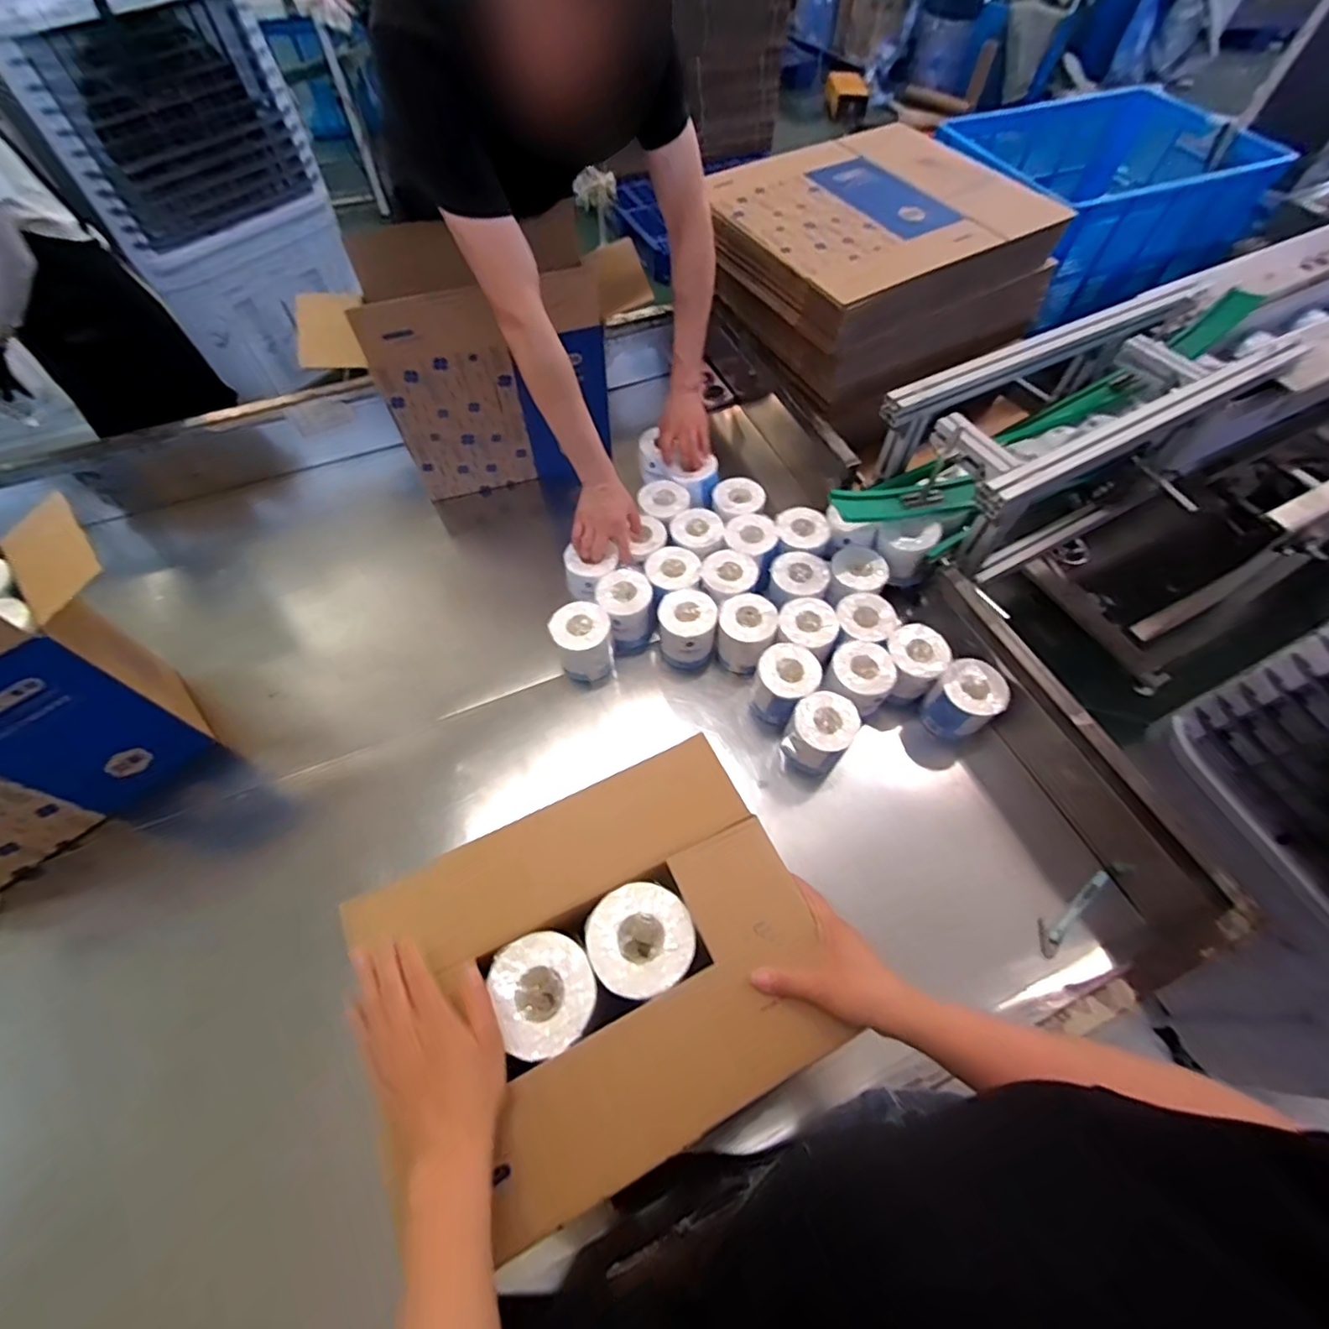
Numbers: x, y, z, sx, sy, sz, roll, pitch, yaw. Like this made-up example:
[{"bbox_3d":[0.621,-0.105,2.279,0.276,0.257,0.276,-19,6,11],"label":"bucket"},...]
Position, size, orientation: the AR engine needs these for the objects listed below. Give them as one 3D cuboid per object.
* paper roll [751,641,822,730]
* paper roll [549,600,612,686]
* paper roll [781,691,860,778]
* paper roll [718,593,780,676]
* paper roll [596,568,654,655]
[{"bbox_3d":[0.198,0.037,0.981,0.092,0.121,0.094,0,60,-1],"label":"paper roll"},{"bbox_3d":[-0.142,-0.032,1.035,0.103,0.131,0.098,0,60,-1],"label":"paper roll"},{"bbox_3d":[0.248,0.112,0.940,0.092,0.110,0.096,0,60,-1],"label":"paper roll"},{"bbox_3d":[0.140,-0.045,1.020,0.099,0.099,0.116,8,60,4],"label":"paper roll"},{"bbox_3d":[-0.069,-0.093,1.057,0.095,0.118,0.105,-9,60,-6],"label":"paper roll"}]

